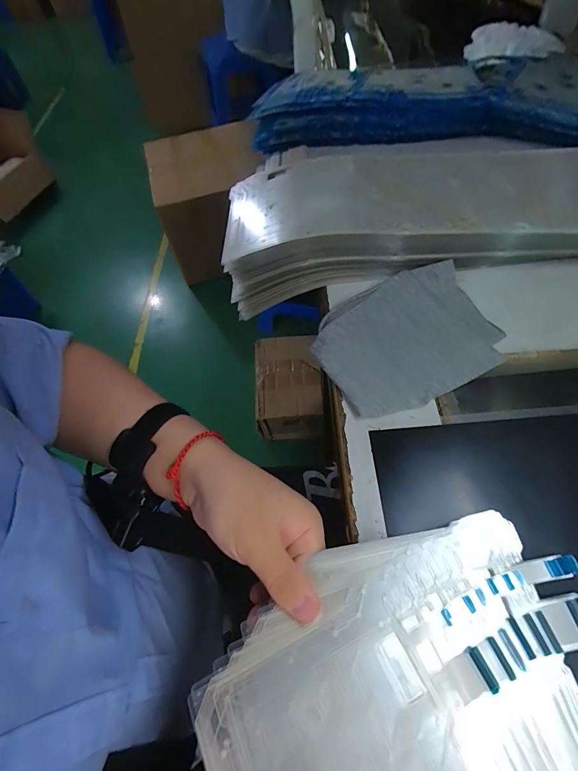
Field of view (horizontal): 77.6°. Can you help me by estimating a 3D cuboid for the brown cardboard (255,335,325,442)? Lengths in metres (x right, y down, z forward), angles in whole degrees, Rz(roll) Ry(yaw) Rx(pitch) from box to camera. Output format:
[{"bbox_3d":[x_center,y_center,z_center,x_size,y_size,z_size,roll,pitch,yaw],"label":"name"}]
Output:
[{"bbox_3d":[-0.005,0.004,1.127,0.180,0.167,0.268,-4,61,2],"label":"brown cardboard"}]

